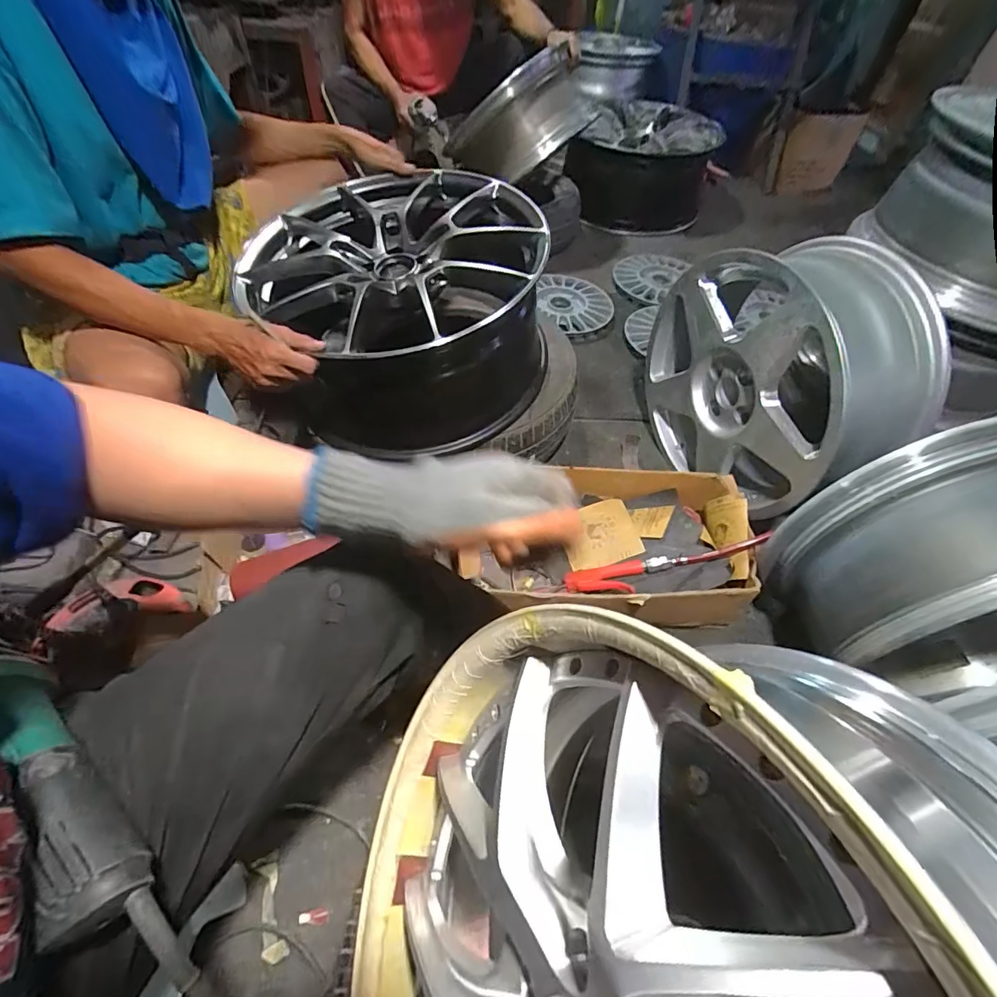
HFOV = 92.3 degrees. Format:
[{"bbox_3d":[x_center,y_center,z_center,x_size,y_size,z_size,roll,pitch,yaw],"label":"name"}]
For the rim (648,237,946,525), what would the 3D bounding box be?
[{"bbox_3d":[0.487,-0.225,0.879,0.222,0.407,0.432,-19,55,-17],"label":"rim"}]

